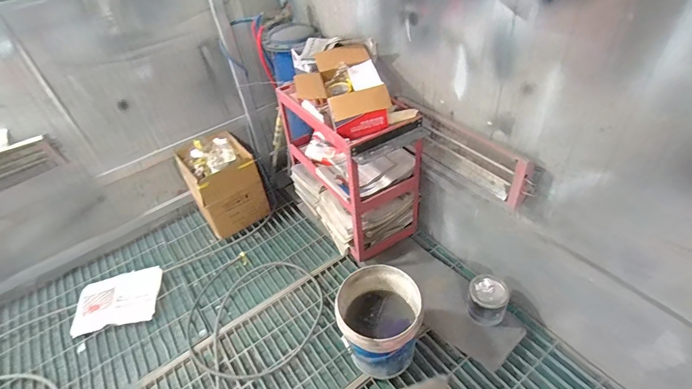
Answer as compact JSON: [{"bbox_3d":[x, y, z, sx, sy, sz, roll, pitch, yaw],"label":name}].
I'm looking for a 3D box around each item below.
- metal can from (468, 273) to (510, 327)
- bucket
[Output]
[{"bbox_3d":[0.591,0.440,1.530,0.154,0.150,0.144,10,45,19],"label":"metal can"},{"bbox_3d":[0.128,0.494,1.420,0.293,0.339,0.306,-4,42,4],"label":"bucket"}]

